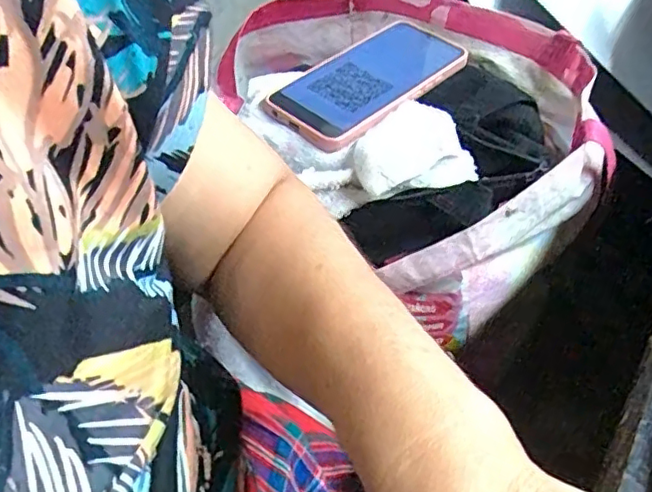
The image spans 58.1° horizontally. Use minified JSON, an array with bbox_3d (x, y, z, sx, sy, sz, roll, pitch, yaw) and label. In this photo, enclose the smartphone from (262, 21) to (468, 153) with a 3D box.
[{"bbox_3d":[0.031,-0.133,0.468,0.087,0.017,0.163,33,57,33],"label":"smartphone"}]

